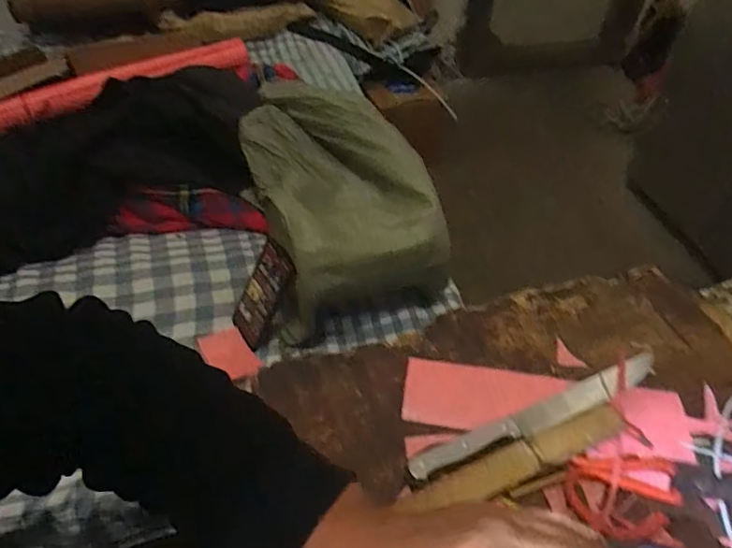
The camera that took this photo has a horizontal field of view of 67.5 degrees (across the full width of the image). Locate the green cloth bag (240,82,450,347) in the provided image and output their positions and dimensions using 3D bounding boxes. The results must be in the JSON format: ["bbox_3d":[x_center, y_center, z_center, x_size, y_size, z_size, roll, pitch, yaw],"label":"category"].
[{"bbox_3d":[-0.057,-0.138,0.903,0.248,0.185,0.413,-13,46,-13],"label":"green cloth bag"}]

